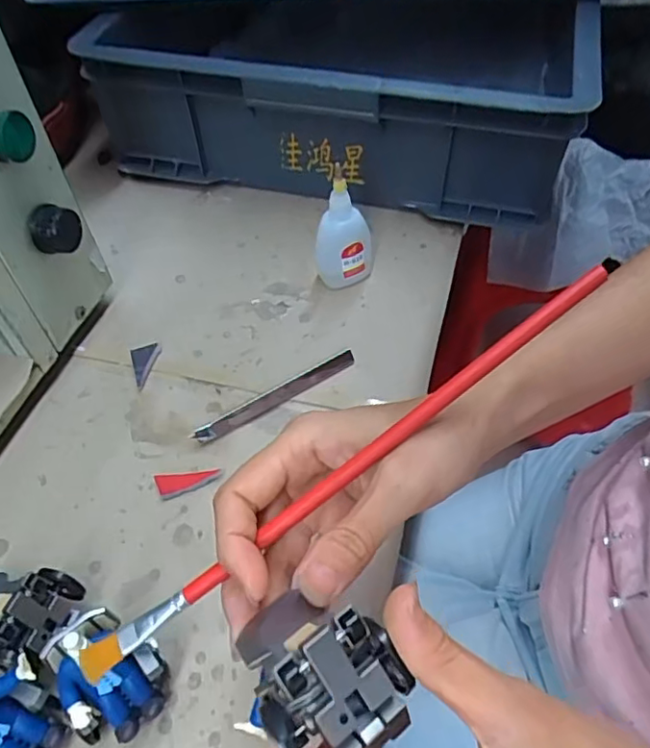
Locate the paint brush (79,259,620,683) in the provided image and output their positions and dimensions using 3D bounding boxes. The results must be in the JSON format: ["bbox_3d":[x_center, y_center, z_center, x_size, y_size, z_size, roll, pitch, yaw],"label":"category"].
[{"bbox_3d":[0.009,0.036,0.240,0.261,0.005,0.011,-38,58,-1],"label":"paint brush"}]

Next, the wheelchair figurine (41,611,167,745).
[{"bbox_3d":[-0.100,0.144,0.287,0.046,0.063,0.049,-22,55,-14],"label":"wheelchair figurine"}]

